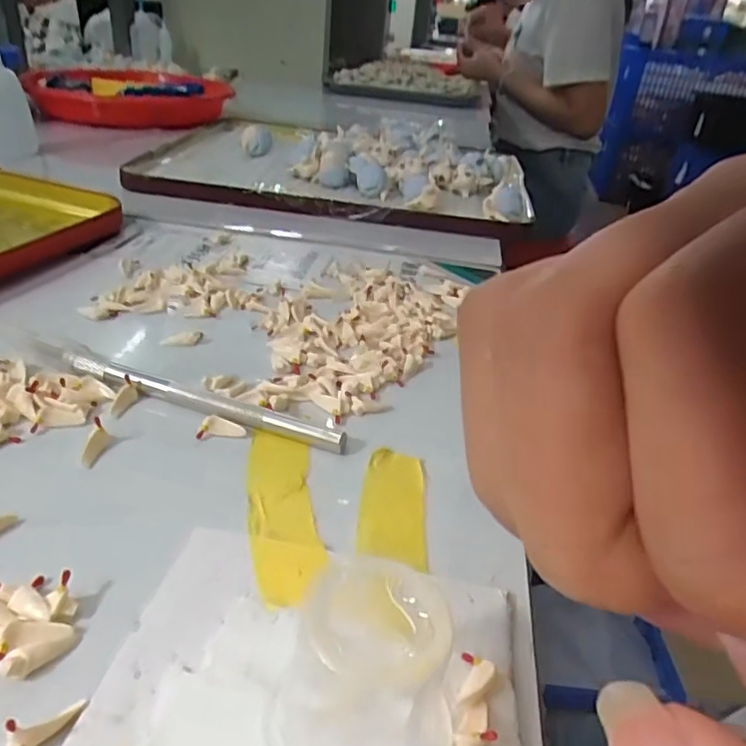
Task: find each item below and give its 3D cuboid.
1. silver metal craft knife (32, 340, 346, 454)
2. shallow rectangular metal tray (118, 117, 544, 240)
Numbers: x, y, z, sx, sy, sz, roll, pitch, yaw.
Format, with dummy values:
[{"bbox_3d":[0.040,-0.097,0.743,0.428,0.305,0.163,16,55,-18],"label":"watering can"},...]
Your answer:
[{"bbox_3d":[-0.070,0.007,0.226,0.128,0.006,0.010,14,32,12],"label":"silver metal craft knife"},{"bbox_3d":[-0.026,-0.183,0.514,0.308,0.041,0.233,10,31,6],"label":"shallow rectangular metal tray"}]

